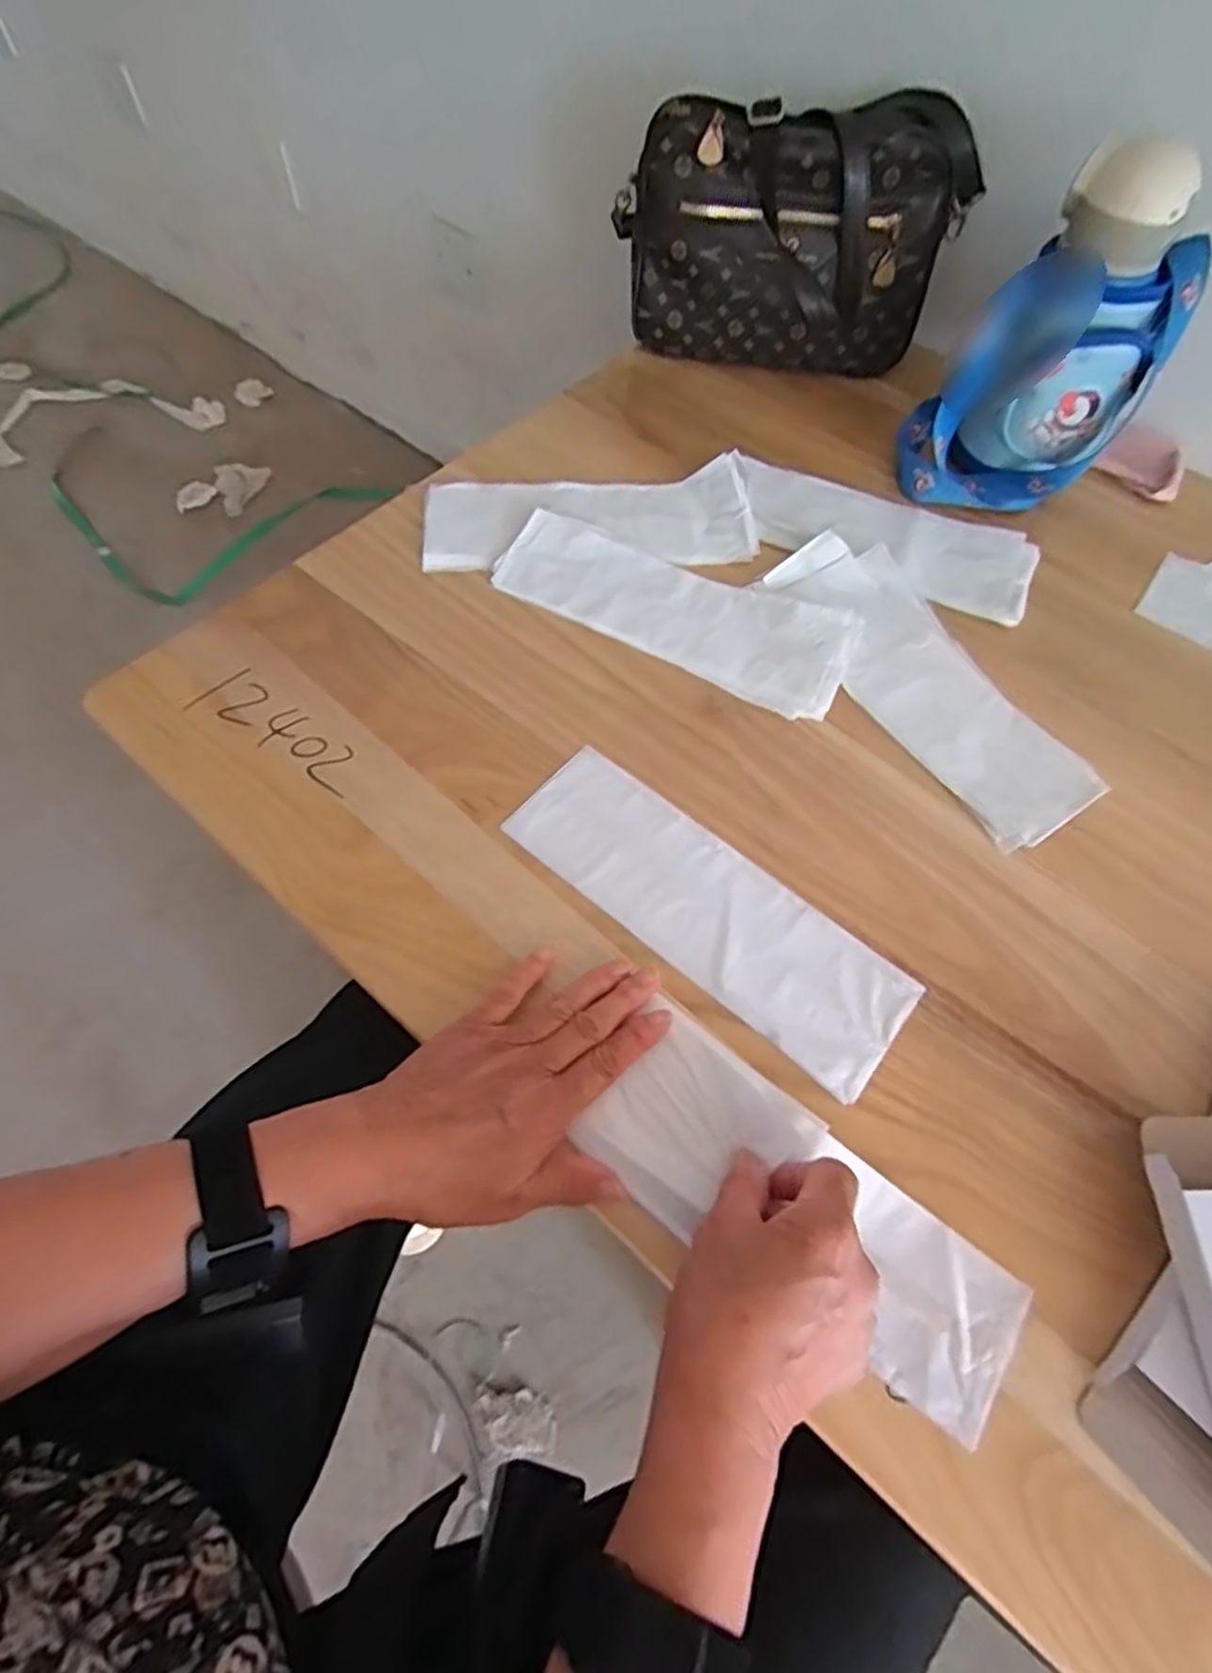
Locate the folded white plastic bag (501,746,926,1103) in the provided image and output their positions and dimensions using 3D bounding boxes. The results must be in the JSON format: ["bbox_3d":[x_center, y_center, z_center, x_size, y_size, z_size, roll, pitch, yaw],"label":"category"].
[{"bbox_3d":[0.059,0.040,0.446,0.248,0.004,0.081,37,67,16],"label":"folded white plastic bag"}]

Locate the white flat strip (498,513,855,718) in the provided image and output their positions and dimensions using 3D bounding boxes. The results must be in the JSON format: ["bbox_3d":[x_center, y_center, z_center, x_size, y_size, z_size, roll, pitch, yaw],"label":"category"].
[{"bbox_3d":[0.048,-0.166,0.552,0.261,0.015,0.092,23,64,10],"label":"white flat strip"}]

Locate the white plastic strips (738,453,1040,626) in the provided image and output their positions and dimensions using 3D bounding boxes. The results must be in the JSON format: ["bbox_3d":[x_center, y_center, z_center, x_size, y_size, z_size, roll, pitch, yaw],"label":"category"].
[{"bbox_3d":[0.217,-0.241,0.588,0.233,0.017,0.104,23,64,10],"label":"white plastic strips"}]

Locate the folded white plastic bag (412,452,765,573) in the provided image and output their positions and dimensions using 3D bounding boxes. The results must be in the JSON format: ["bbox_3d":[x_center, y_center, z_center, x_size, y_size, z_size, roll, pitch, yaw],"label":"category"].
[{"bbox_3d":[-0.014,-0.249,0.587,0.253,0.020,0.086,-2,69,-3],"label":"folded white plastic bag"}]

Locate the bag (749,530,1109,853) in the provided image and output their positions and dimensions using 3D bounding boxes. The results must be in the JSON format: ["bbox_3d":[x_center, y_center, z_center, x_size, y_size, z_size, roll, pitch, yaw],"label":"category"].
[{"bbox_3d":[0.222,-0.112,0.527,0.100,0.012,0.265,-27,67,-15],"label":"bag"}]

